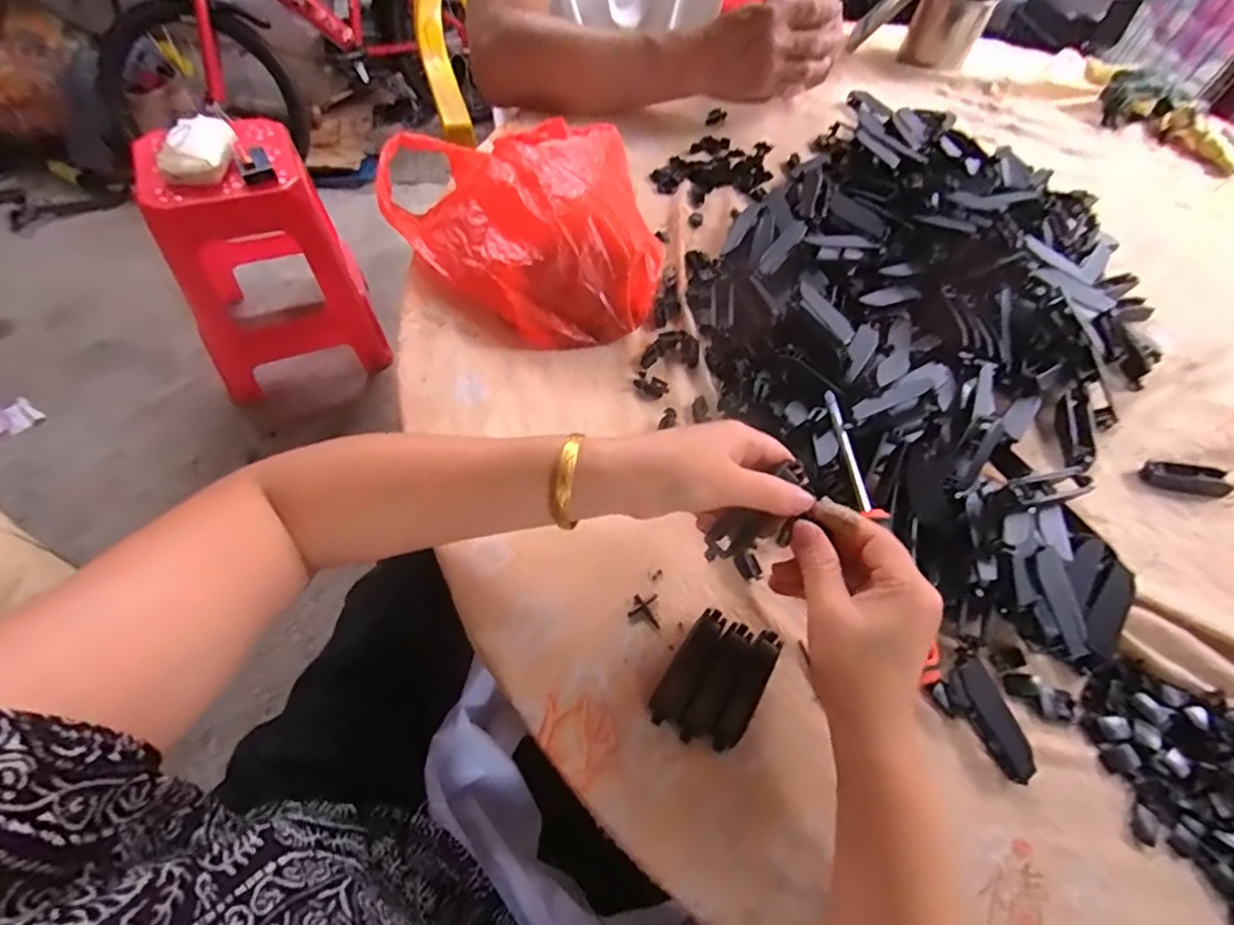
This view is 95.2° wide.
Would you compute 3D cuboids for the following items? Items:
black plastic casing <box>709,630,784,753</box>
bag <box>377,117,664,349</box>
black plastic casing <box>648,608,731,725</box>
[{"bbox_3d":[0.079,0.137,0.342,0.020,0.013,0.075,31,62,14],"label":"black plastic casing"},{"bbox_3d":[-0.090,-0.218,0.502,0.218,0.082,0.248,-10,60,-9],"label":"bag"},{"bbox_3d":[0.044,0.124,0.348,0.016,0.012,0.076,32,62,14],"label":"black plastic casing"}]

